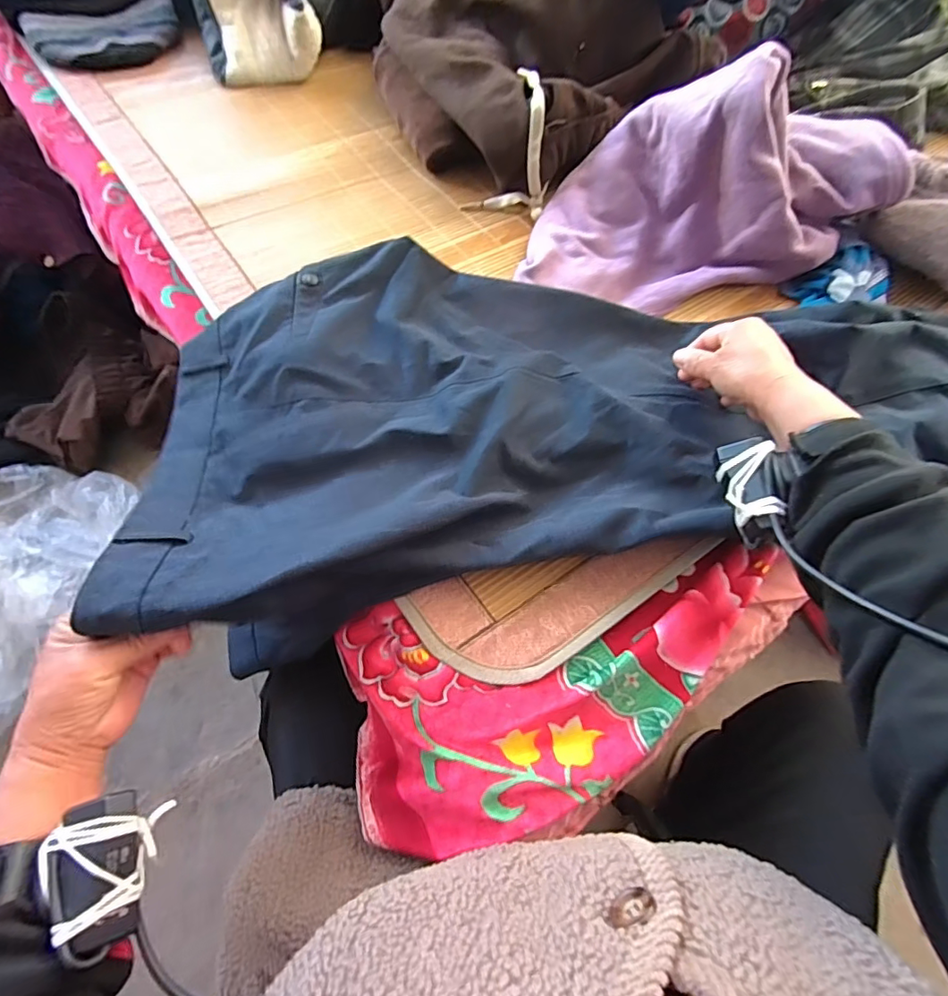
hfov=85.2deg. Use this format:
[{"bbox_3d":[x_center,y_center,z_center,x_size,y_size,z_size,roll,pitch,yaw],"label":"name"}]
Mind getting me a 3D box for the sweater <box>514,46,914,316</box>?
[{"bbox_3d":[0.234,-0.333,0.544,0.384,0.145,0.205,-15,65,-12],"label":"sweater"}]

